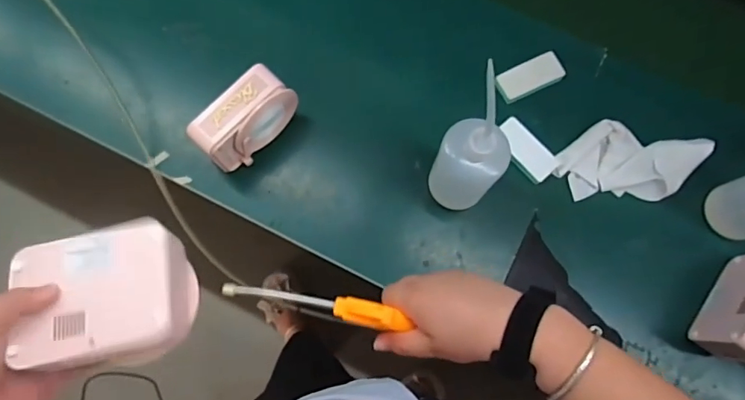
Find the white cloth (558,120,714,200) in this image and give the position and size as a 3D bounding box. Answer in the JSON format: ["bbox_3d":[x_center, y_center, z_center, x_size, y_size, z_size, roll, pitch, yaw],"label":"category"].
[{"bbox_3d":[0.350,-0.053,0.679,0.194,0.024,0.098,0,76,0],"label":"white cloth"}]

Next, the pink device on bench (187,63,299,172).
[{"bbox_3d":[-0.164,-0.103,0.655,0.053,0.094,0.129,41,80,10],"label":"pink device on bench"}]

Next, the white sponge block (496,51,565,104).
[{"bbox_3d":[0.221,-0.173,0.711,0.094,0.014,0.046,-25,77,-6],"label":"white sponge block"}]

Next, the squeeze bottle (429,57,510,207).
[{"bbox_3d":[0.114,-0.050,0.566,0.074,0.236,0.068,30,78,8],"label":"squeeze bottle"}]

